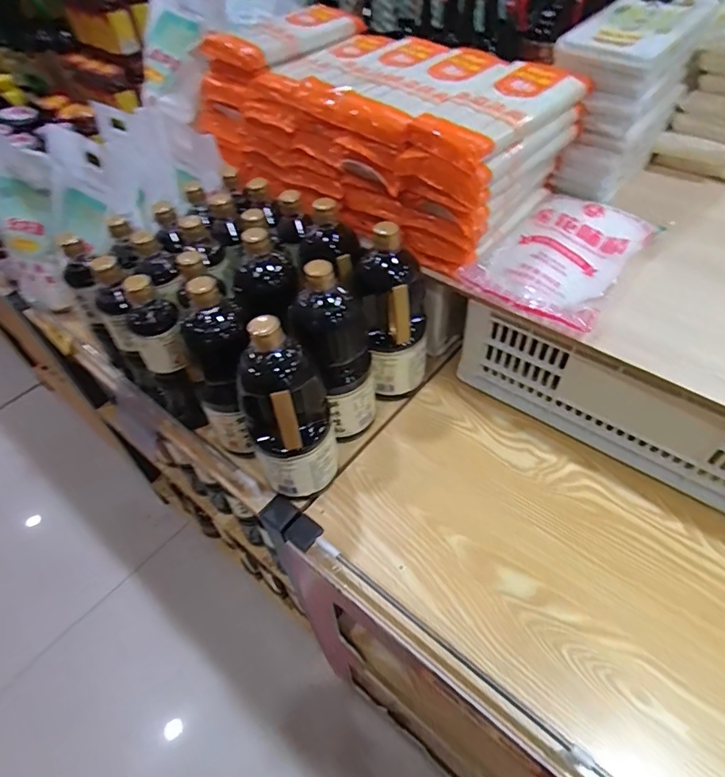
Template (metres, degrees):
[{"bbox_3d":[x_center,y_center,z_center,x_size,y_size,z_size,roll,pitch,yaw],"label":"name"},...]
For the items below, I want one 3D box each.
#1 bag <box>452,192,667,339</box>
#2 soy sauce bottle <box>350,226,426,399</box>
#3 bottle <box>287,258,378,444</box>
[{"bbox_3d":[0.282,-0.193,0.688,0.176,0.049,0.238,31,56,27],"label":"bag"},{"bbox_3d":[0.048,-0.099,0.715,0.108,0.264,0.080,-11,48,-8],"label":"soy sauce bottle"},{"bbox_3d":[-0.035,-0.039,0.668,0.103,0.267,0.083,-9,48,-6],"label":"bottle"}]

